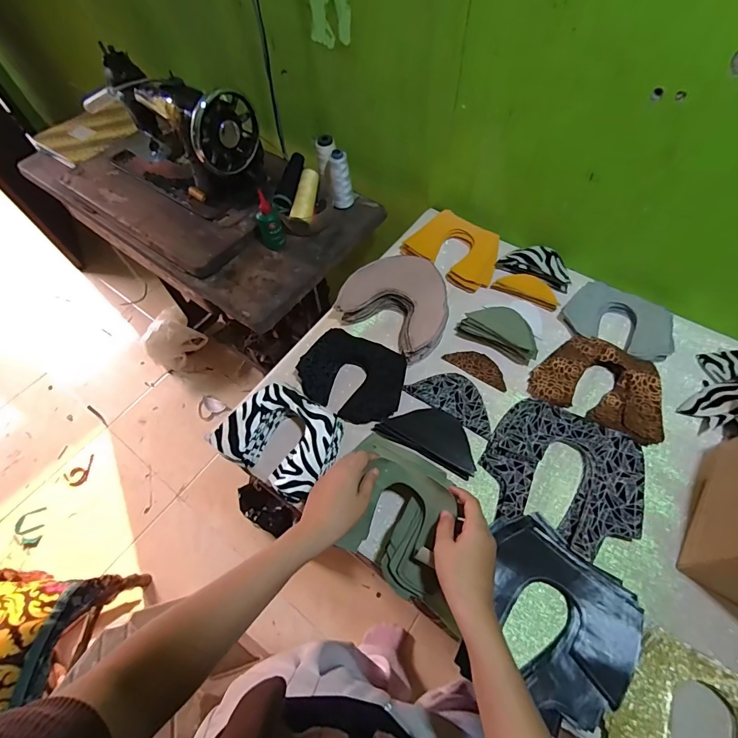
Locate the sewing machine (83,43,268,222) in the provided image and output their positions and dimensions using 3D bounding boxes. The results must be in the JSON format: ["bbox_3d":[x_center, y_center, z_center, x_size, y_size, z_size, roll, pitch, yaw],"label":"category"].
[{"bbox_3d":[-0.398,-0.492,0.818,0.376,0.203,0.174,33,67,20],"label":"sewing machine"}]

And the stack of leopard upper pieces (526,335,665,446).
[{"bbox_3d":[0.349,0.023,0.598,0.181,0.023,0.135,29,65,18],"label":"stack of leopard upper pieces"}]

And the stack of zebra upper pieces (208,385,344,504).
[{"bbox_3d":[-0.123,0.098,0.576,0.154,0.046,0.129,27,65,17],"label":"stack of zebra upper pieces"}]

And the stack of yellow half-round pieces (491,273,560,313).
[{"bbox_3d":[0.279,-0.141,0.702,0.111,0.018,0.049,26,65,17],"label":"stack of yellow half-round pieces"}]

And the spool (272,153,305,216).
[{"bbox_3d":[-0.155,-0.370,0.789,0.034,0.031,0.131,12,78,10],"label":"spool"}]

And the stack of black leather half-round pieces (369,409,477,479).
[{"bbox_3d":[0.091,0.091,0.582,0.145,0.018,0.075,24,64,16],"label":"stack of black leather half-round pieces"}]

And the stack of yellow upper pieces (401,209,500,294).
[{"bbox_3d":[0.164,-0.226,0.748,0.163,0.033,0.134,32,66,19],"label":"stack of yellow upper pieces"}]

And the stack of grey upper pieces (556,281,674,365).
[{"bbox_3d":[0.409,-0.079,0.650,0.164,0.031,0.105,31,66,19],"label":"stack of grey upper pieces"}]

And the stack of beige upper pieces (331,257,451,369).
[{"bbox_3d":[0.056,-0.120,0.677,0.174,0.042,0.170,31,66,19],"label":"stack of beige upper pieces"}]

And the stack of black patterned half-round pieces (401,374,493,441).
[{"bbox_3d":[0.134,0.043,0.617,0.140,0.006,0.072,31,66,19],"label":"stack of black patterned half-round pieces"}]

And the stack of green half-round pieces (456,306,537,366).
[{"bbox_3d":[0.214,-0.063,0.646,0.128,0.050,0.061,31,66,19],"label":"stack of green half-round pieces"}]

